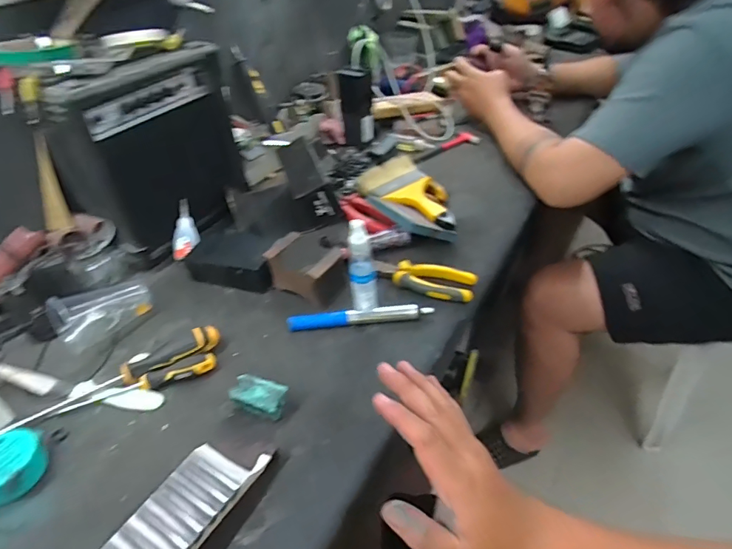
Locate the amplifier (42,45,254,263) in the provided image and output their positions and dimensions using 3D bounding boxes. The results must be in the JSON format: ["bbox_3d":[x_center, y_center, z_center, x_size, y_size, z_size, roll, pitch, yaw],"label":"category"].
[{"bbox_3d":[-0.309,-0.179,0.668,0.107,0.265,0.247,21,47,26],"label":"amplifier"}]

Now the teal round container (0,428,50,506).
[{"bbox_3d":[-0.346,0.183,0.425,0.065,0.026,0.062,-2,41,2],"label":"teal round container"}]

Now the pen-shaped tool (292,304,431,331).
[{"bbox_3d":[-0.007,0.053,0.571,0.180,0.020,0.021,-6,41,-1],"label":"pen-shaped tool"}]

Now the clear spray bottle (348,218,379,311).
[{"bbox_3d":[-0.003,-0.005,0.545,0.033,0.126,0.028,-4,41,1],"label":"clear spray bottle"}]

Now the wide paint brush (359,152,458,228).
[{"bbox_3d":[0.077,-0.137,0.743,0.109,0.023,0.224,-23,45,-20],"label":"wide paint brush"}]

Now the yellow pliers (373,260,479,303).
[{"bbox_3d":[0.080,0.003,0.611,0.136,0.020,0.052,14,44,19],"label":"yellow pliers"}]

